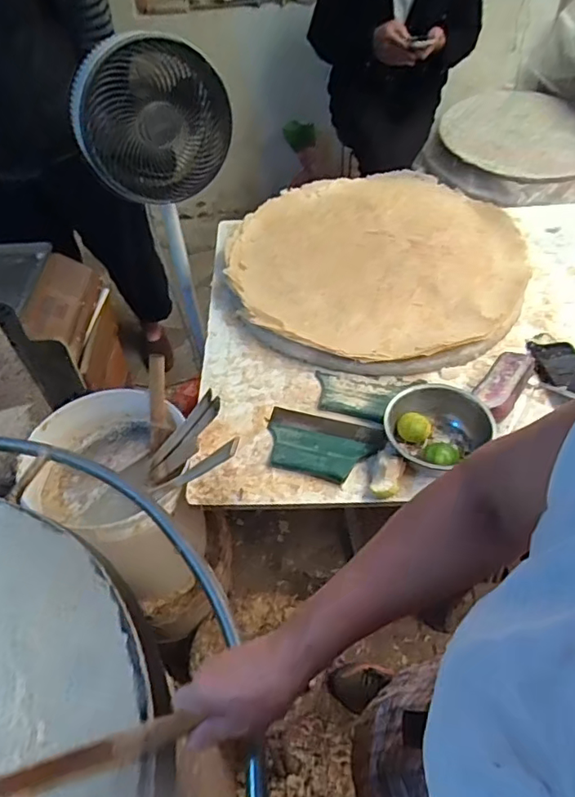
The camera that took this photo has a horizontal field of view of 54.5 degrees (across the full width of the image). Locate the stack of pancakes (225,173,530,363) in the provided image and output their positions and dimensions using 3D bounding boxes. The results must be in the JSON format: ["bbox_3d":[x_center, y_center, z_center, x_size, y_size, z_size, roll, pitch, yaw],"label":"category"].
[{"bbox_3d":[0.182,-0.301,1.186,0.610,0.040,0.597,16,53,17],"label":"stack of pancakes"}]

